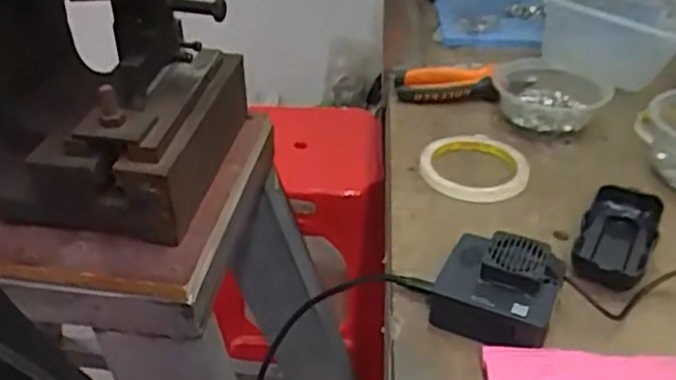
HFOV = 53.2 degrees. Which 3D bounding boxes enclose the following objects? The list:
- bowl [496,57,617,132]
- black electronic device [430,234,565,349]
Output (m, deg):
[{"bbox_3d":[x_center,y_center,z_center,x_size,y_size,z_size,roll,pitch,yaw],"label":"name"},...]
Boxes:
[{"bbox_3d":[0.223,-0.103,0.718,0.112,0.043,0.124,3,36,7],"label":"bowl"},{"bbox_3d":[0.110,0.066,0.467,0.081,0.044,0.073,15,39,22],"label":"black electronic device"}]

